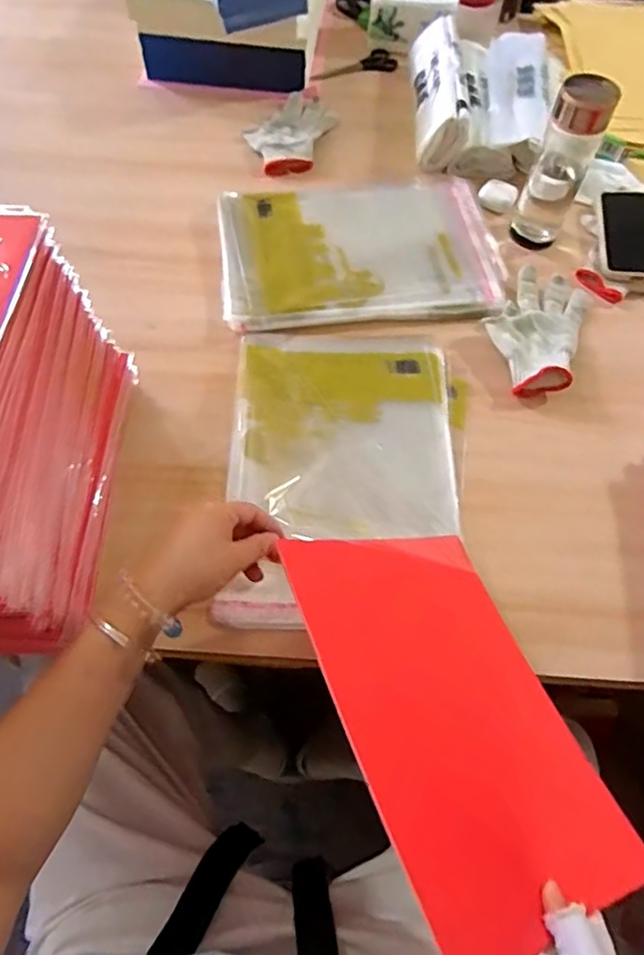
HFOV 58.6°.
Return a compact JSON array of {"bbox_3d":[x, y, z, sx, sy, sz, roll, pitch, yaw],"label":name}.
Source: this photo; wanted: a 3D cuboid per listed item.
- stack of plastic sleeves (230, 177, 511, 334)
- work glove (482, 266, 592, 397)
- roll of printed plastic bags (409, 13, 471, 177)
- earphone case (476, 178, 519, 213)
[{"bbox_3d":[0.048,-0.301,0.751,0.349,0.018,0.248,-6,63,-6],"label":"stack of plastic sleeves"},{"bbox_3d":[0.256,-0.177,0.683,0.105,0.034,0.184,23,63,9],"label":"work glove"},{"bbox_3d":[0.175,-0.593,0.877,0.067,0.079,0.296,3,62,-1],"label":"roll of printed plastic bags"},{"bbox_3d":[0.246,-0.393,0.803,0.051,0.022,0.042,28,64,12],"label":"earphone case"}]

